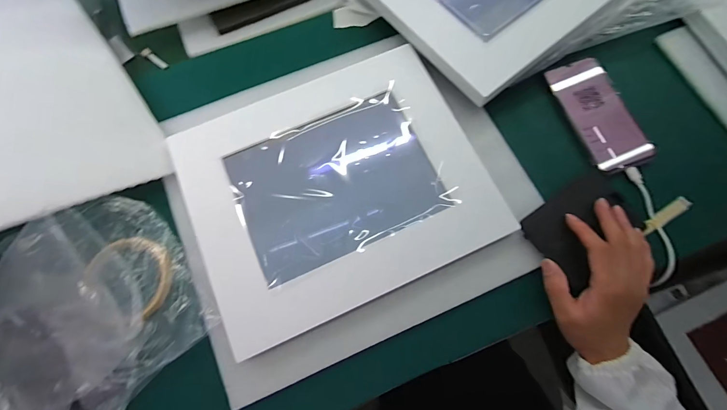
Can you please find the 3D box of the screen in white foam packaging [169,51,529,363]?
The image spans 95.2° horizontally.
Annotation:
[{"bbox_3d":[-0.030,-0.024,0.350,0.297,0.022,0.250,-24,74,-7],"label":"screen in white foam packaging"}]

